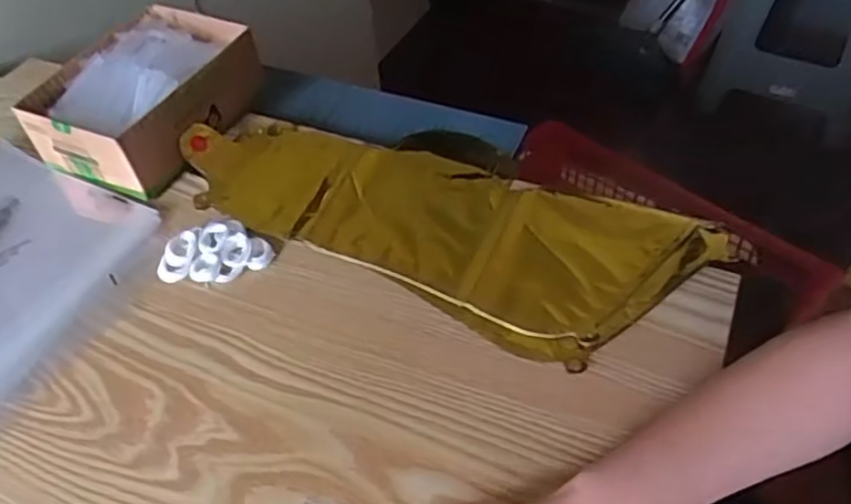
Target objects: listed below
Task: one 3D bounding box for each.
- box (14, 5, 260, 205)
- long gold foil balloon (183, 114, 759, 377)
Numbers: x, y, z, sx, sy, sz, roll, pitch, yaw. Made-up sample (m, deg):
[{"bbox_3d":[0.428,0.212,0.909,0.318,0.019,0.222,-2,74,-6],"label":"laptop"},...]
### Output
[{"bbox_3d":[-0.256,-0.146,0.658,0.141,0.076,0.188,17,52,18],"label":"box"},{"bbox_3d":[0.005,-0.036,0.568,0.423,0.018,0.165,22,53,21],"label":"long gold foil balloon"}]

